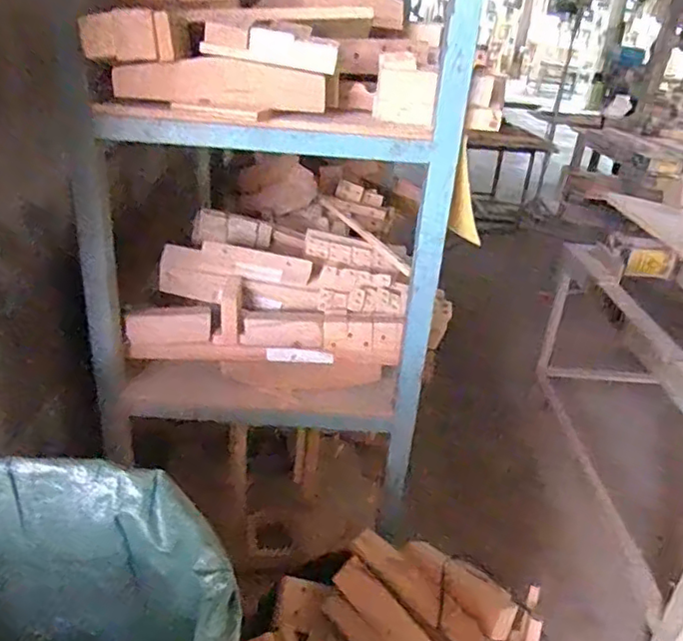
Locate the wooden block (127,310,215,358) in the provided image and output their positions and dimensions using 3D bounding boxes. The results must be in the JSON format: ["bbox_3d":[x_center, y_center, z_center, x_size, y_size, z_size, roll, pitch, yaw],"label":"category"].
[{"bbox_3d":[-0.380,0.020,1.327,0.180,0.091,0.030,-6,3,-14],"label":"wooden block"}]

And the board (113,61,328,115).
[{"bbox_3d":[-0.201,-0.396,1.008,0.349,0.067,0.029,3,27,-7],"label":"board"}]

